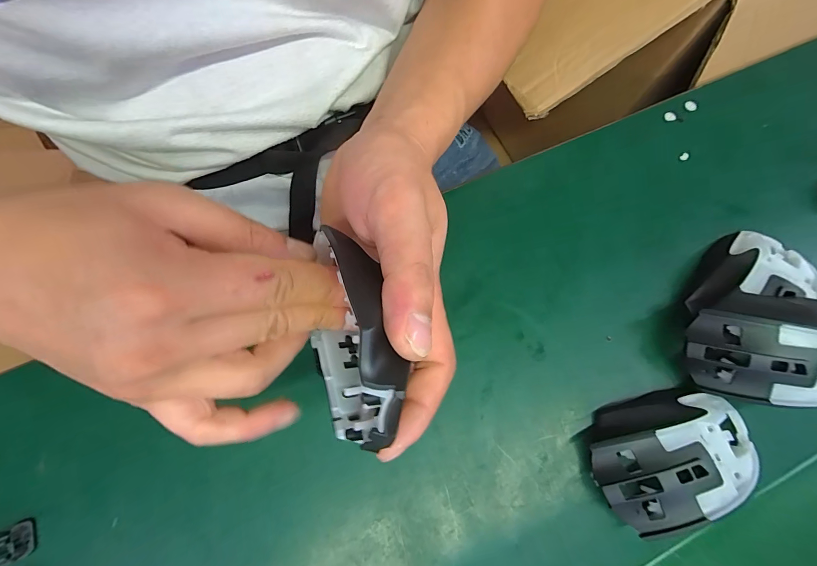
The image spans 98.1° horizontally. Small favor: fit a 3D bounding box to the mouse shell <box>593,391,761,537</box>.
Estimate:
[{"bbox_3d":[0.173,0.111,0.231,0.107,0.037,0.072,-14,73,-6],"label":"mouse shell"}]

